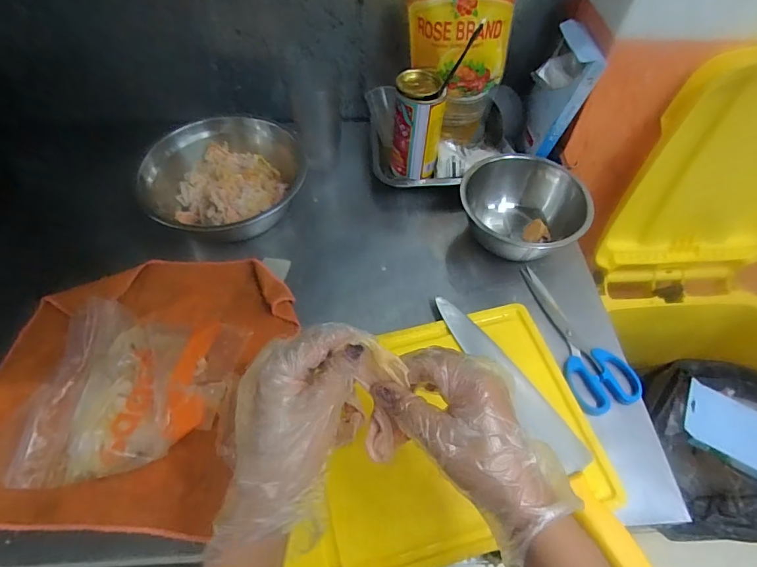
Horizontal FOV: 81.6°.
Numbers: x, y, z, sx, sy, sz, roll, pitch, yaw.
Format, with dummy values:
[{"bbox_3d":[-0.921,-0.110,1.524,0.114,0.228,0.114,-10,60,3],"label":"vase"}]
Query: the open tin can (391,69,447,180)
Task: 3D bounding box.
[{"bbox_3d":[0.057,-0.228,0.646,0.071,0.133,0.078,1,55,-1],"label":"open tin can"}]

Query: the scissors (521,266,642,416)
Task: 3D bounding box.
[{"bbox_3d":[0.254,0.059,0.554,0.079,0.013,0.204,-7,56,-7],"label":"scissors"}]

